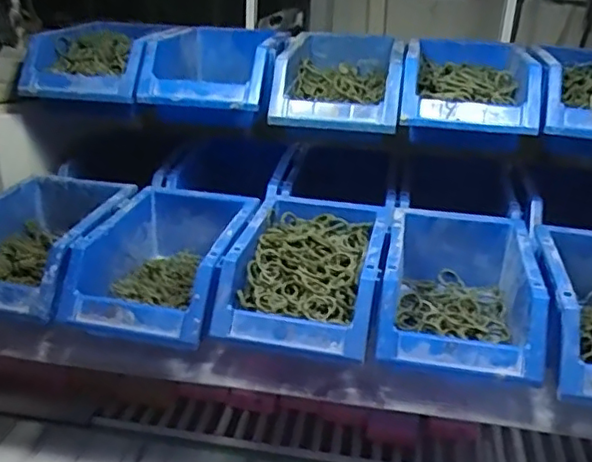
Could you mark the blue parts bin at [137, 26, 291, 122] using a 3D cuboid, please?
[{"bbox_3d":[-0.083,-0.177,0.664,0.137,0.061,0.191,2,24,0],"label":"blue parts bin"}]

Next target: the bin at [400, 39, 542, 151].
[{"bbox_3d":[0.173,-0.148,0.623,0.125,0.068,0.197,7,25,10],"label":"bin"}]

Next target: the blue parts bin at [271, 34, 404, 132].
[{"bbox_3d":[0.047,-0.160,0.639,0.120,0.064,0.181,6,25,9],"label":"blue parts bin"}]

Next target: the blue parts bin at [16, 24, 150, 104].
[{"bbox_3d":[-0.207,-0.189,0.682,0.124,0.063,0.177,5,25,7],"label":"blue parts bin"}]

